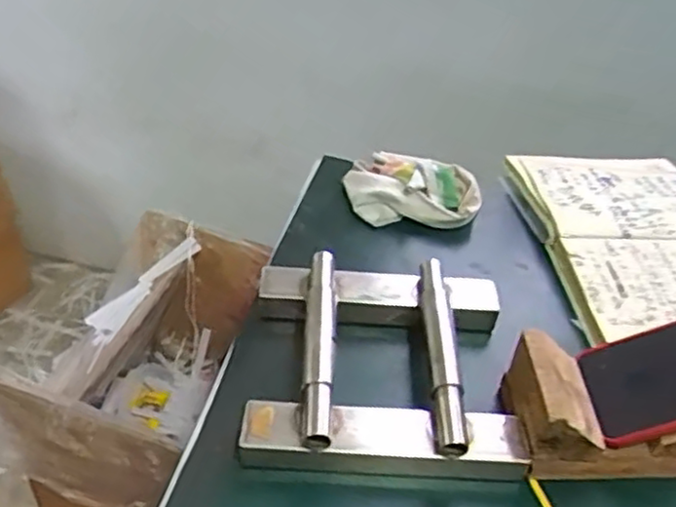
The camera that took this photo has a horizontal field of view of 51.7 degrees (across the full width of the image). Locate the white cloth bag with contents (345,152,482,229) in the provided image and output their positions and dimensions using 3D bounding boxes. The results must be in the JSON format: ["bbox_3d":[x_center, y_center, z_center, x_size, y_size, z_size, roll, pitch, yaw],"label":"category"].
[{"bbox_3d":[0.075,-0.069,0.711,0.134,0.043,0.083,4,40,-4],"label":"white cloth bag with contents"}]

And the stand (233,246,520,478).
[{"bbox_3d":[0.033,0.078,0.535,0.192,0.049,0.178,5,40,-3],"label":"stand"}]

